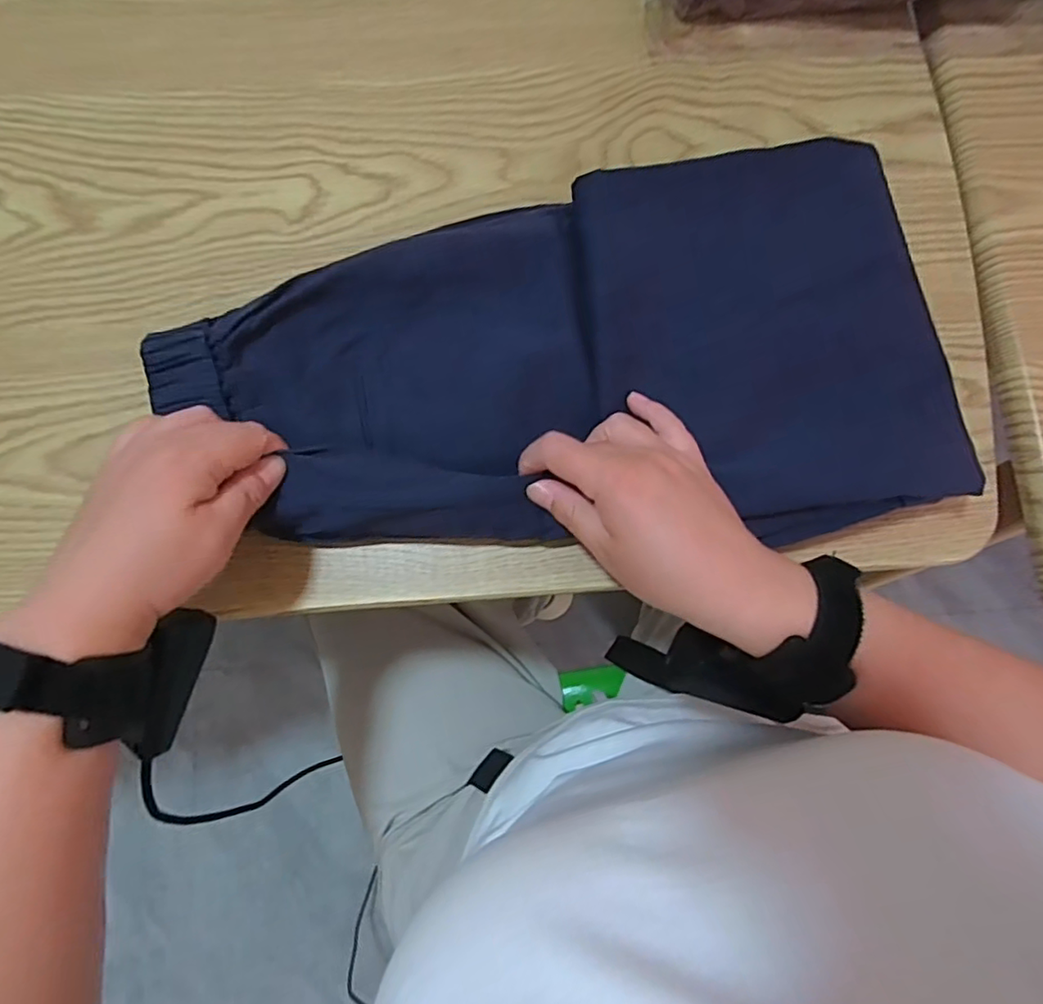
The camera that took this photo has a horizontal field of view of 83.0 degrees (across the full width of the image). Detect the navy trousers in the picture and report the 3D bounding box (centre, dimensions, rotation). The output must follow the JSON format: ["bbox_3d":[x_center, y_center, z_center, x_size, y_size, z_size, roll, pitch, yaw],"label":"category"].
[{"bbox_3d":[0.023,-0.081,0.336,0.420,0.023,0.217,-8,78,-2],"label":"navy trousers"}]

